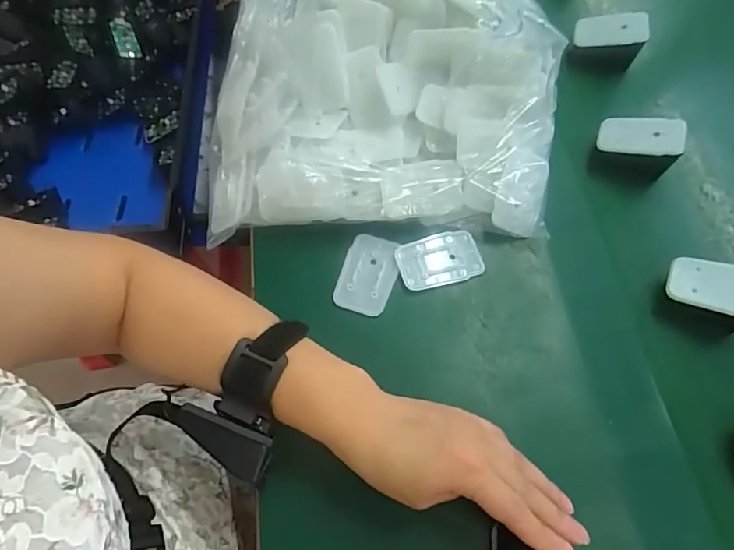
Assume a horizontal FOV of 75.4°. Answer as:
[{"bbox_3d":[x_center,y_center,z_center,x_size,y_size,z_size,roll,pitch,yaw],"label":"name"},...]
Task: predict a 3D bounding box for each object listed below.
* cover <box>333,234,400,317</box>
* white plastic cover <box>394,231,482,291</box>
[{"bbox_3d":[0.001,-0.001,0.390,0.043,0.009,0.065,16,65,8],"label":"cover"},{"bbox_3d":[0.060,-0.012,0.394,0.068,0.007,0.043,-11,65,-6],"label":"white plastic cover"}]

